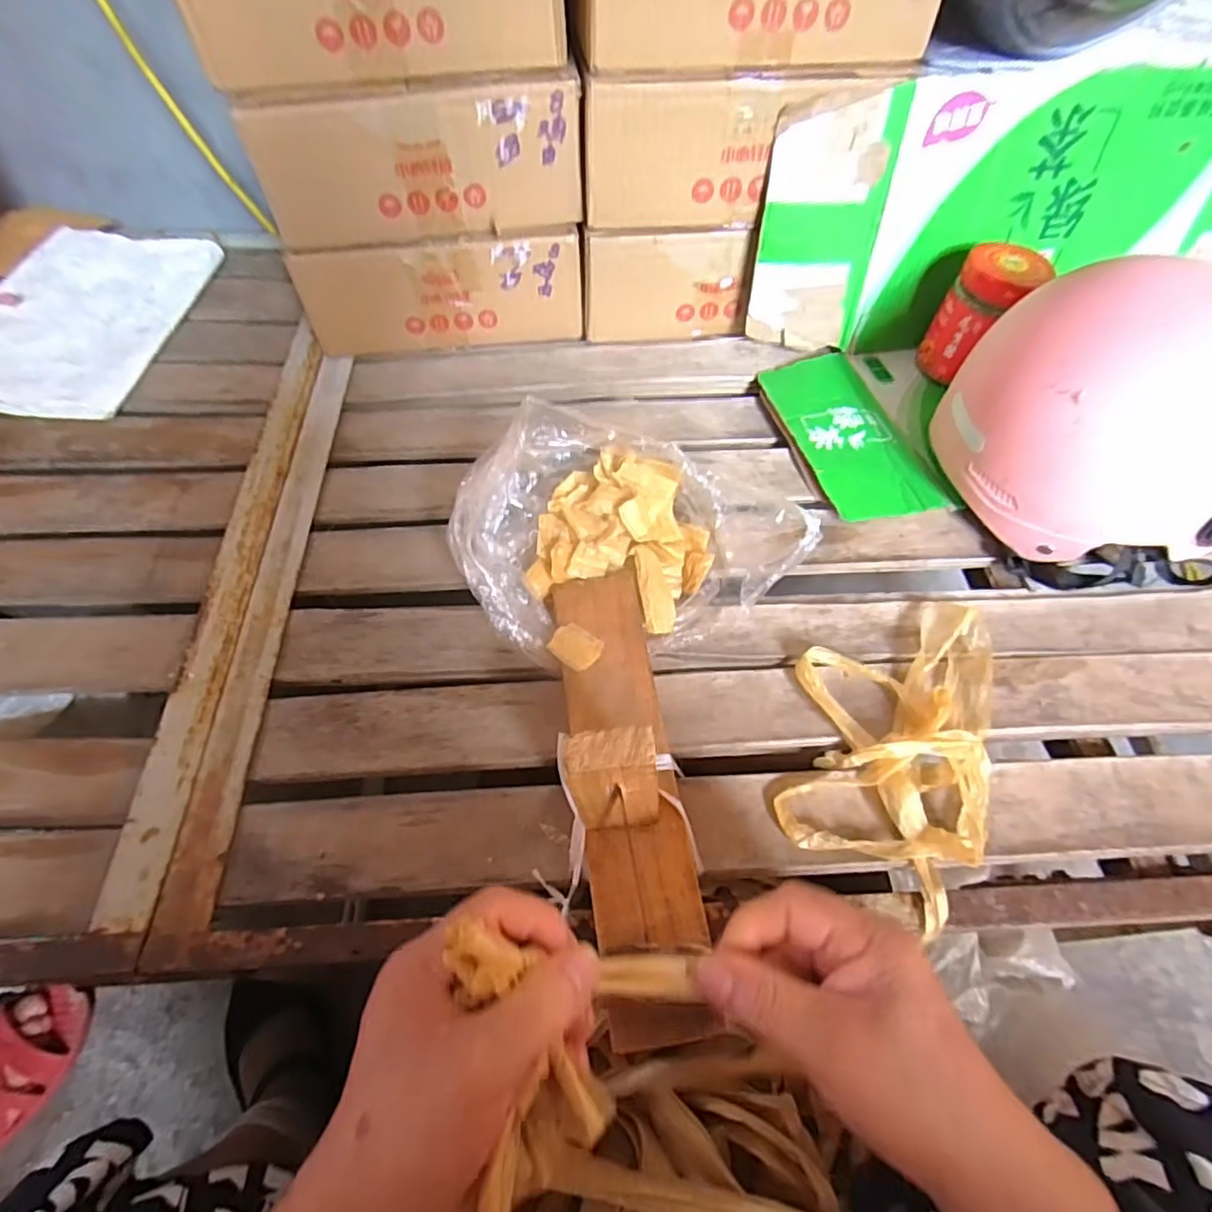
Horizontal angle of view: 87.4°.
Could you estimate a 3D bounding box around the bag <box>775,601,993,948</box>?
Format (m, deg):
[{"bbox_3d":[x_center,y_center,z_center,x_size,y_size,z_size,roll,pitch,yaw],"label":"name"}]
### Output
[{"bbox_3d":[0.184,0.077,0.406,0.120,0.033,0.208,16,61,10],"label":"bag"}]

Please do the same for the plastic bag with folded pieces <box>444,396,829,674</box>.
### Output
[{"bbox_3d":[0.007,-0.062,0.459,0.228,0.096,0.193,-21,58,-12],"label":"plastic bag with folded pieces"}]

